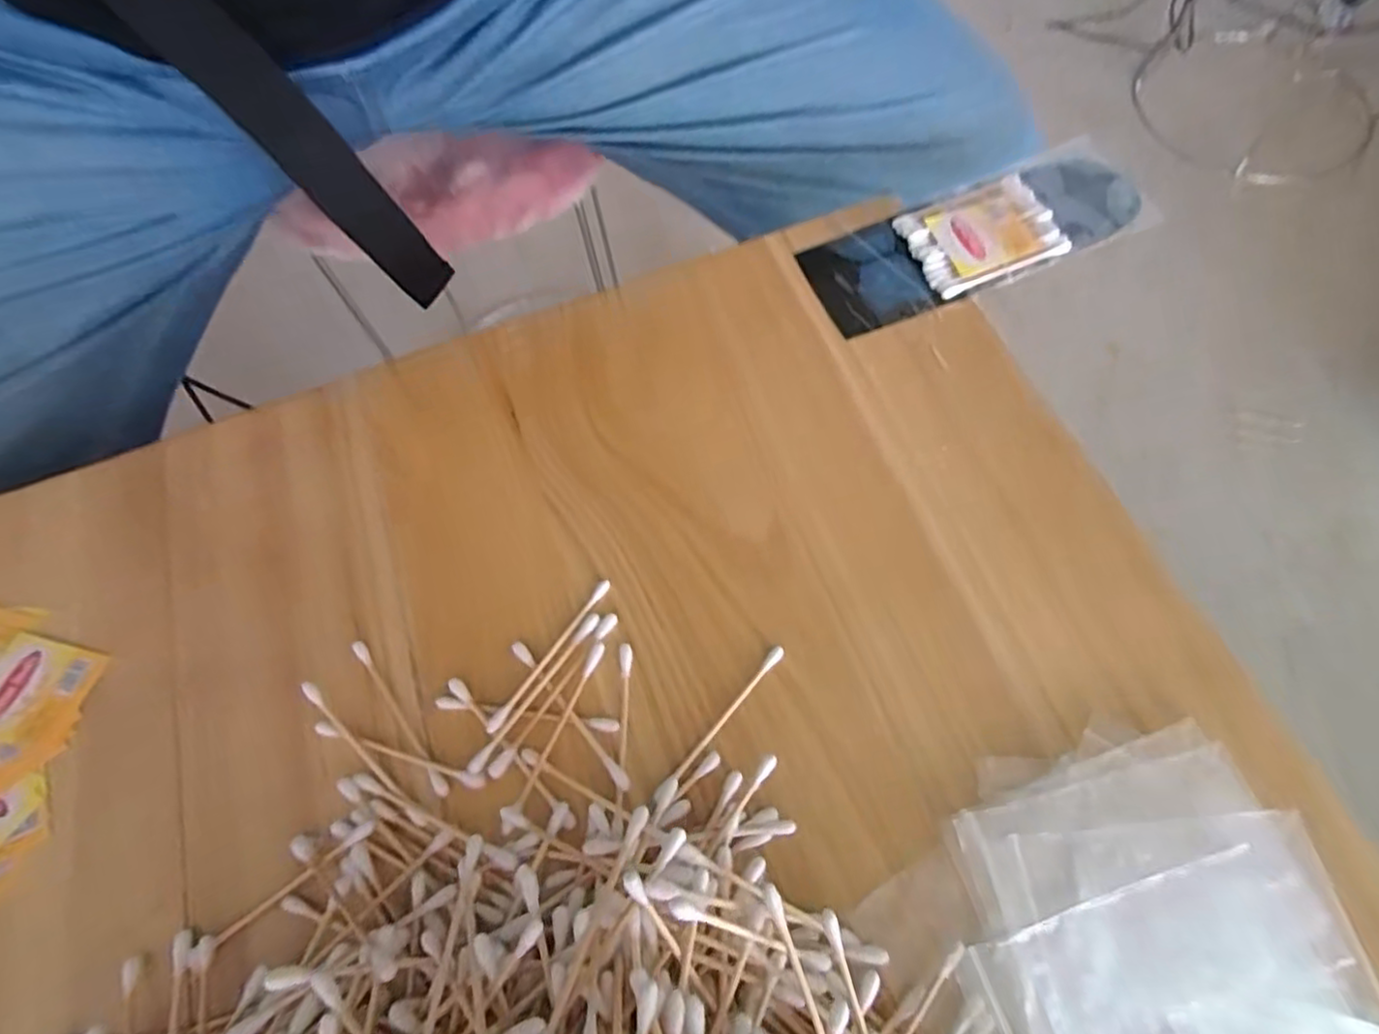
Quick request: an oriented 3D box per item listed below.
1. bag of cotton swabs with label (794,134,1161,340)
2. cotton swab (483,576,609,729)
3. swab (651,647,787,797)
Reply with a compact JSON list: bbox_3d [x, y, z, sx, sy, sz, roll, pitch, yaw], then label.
[{"bbox_3d":[0.147,-0.143,0.325,0.175,0.010,0.063,-24,67,-7],"label":"bag of cotton swabs with label"},{"bbox_3d":[-0.054,0.053,0.253,0.005,0.007,0.071,32,72,15],"label":"cotton swab"},{"bbox_3d":[0.012,0.076,0.242,0.005,0.004,0.070,39,74,18],"label":"swab"}]

